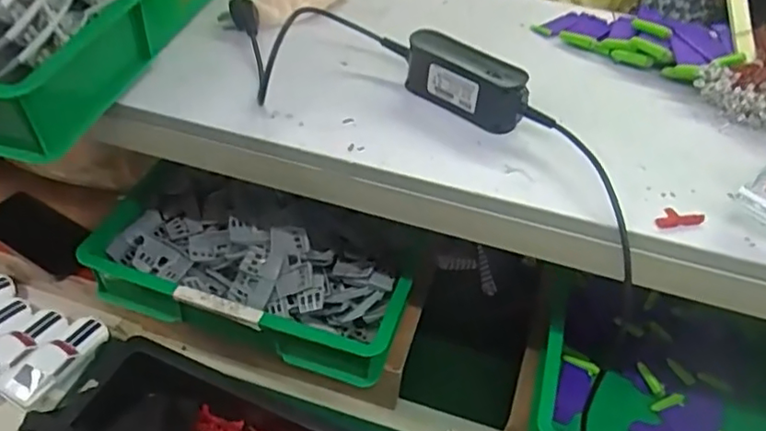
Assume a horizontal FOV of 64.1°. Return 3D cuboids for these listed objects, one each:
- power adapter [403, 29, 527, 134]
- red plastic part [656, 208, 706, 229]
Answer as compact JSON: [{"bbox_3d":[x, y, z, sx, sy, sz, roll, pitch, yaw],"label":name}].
[{"bbox_3d":[0.075,-0.122,0.562,0.123,0.063,0.026,25,47,19],"label":"power adapter"},{"bbox_3d":[0.239,0.001,0.498,0.039,0.007,0.020,-2,45,-8],"label":"red plastic part"}]

